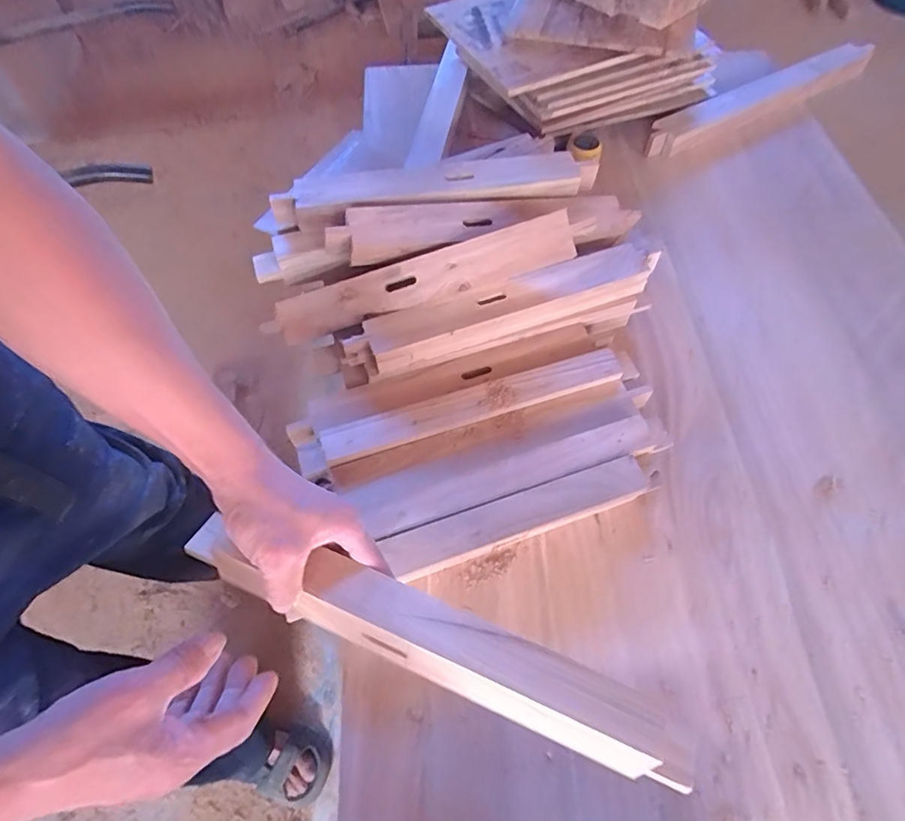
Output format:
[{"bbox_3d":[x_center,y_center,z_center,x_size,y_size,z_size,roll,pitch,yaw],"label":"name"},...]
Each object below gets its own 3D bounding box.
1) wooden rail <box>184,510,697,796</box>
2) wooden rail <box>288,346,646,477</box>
[{"bbox_3d":[-0.017,0.167,0.379,0.387,0.041,0.051,21,62,10],"label":"wooden rail"},{"bbox_3d":[0.020,-0.007,0.580,0.391,0.024,0.055,-15,60,-7],"label":"wooden rail"}]

